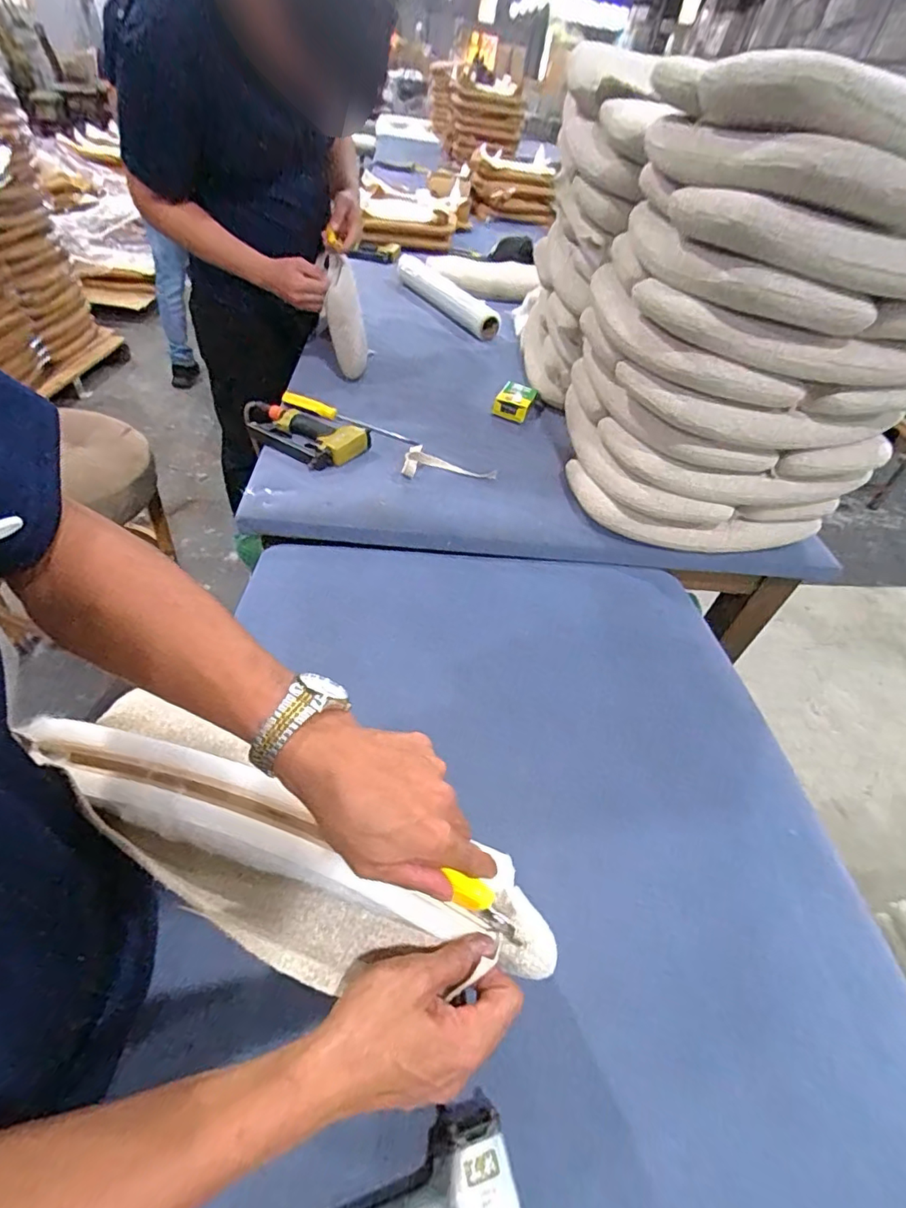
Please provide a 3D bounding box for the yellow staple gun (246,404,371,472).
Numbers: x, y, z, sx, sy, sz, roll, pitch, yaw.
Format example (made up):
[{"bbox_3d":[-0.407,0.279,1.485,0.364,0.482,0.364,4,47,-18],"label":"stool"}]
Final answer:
[{"bbox_3d":[-0.302,-0.338,1.041,0.275,0.047,0.129,29,47,18],"label":"yellow staple gun"}]

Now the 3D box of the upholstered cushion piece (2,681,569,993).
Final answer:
[{"bbox_3d":[-0.122,0.176,0.382,0.392,0.070,0.109,23,48,8],"label":"upholstered cushion piece"}]

